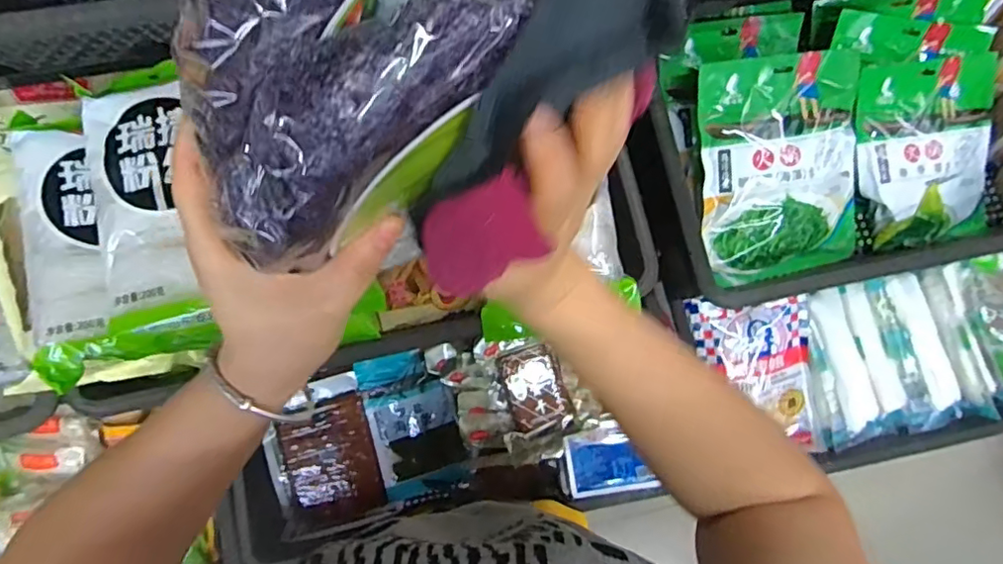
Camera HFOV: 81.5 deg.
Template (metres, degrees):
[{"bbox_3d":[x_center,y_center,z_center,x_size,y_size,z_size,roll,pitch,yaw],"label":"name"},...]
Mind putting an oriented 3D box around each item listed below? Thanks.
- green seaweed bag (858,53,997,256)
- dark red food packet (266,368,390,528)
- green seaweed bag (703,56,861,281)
[{"bbox_3d":[0.503,-0.151,0.695,0.183,0.040,0.211,-8,98,-9],"label":"green seaweed bag"},{"bbox_3d":[-0.250,0.239,0.819,0.142,0.031,0.185,-15,92,-7],"label":"dark red food packet"},{"bbox_3d":[0.303,-0.120,0.629,0.186,0.048,0.233,-7,104,-4],"label":"green seaweed bag"}]

